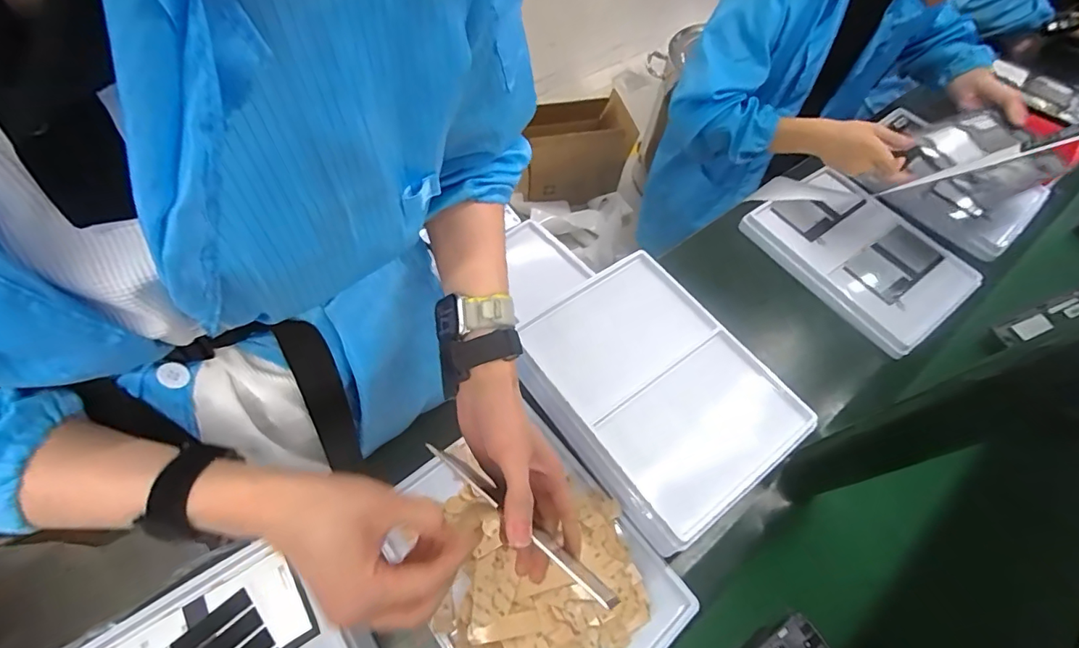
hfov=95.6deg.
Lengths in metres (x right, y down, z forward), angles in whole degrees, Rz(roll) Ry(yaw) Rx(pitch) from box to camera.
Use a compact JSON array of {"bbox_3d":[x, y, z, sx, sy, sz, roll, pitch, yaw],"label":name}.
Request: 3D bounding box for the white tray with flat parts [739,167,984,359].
[{"bbox_3d":[0.537,-0.121,0.820,0.242,0.034,0.318,-31,68,-21],"label":"white tray with flat parts"}]

